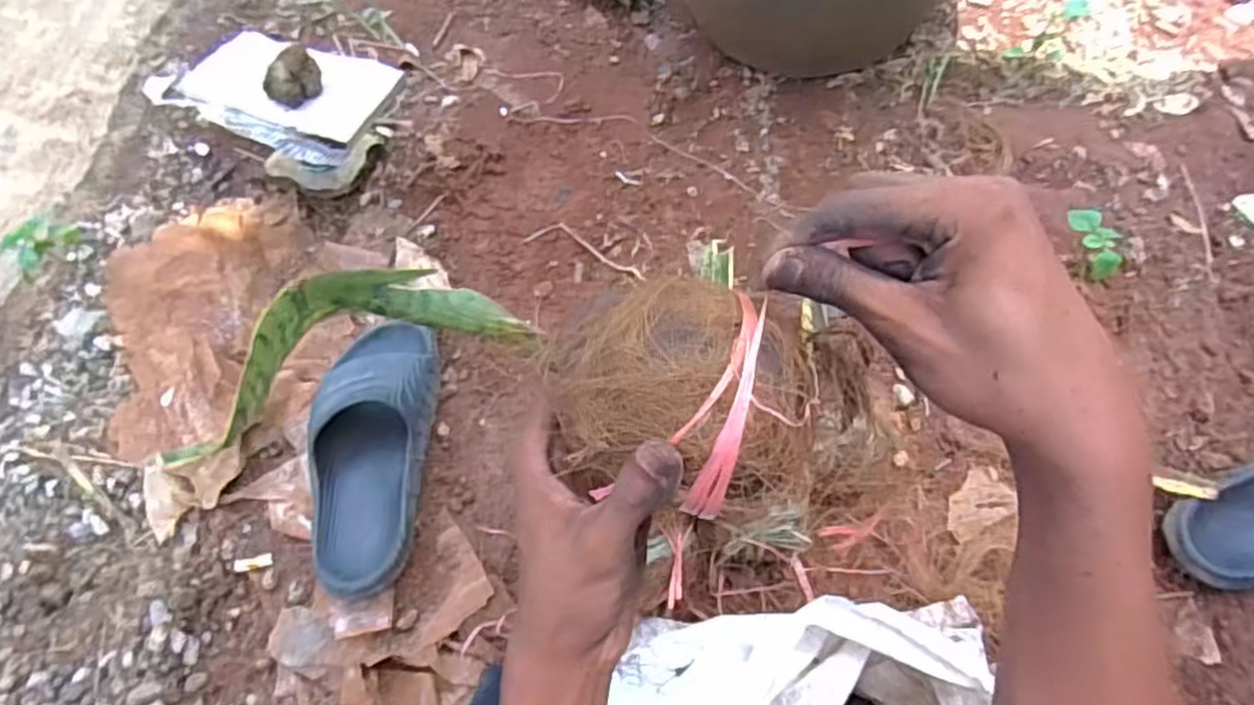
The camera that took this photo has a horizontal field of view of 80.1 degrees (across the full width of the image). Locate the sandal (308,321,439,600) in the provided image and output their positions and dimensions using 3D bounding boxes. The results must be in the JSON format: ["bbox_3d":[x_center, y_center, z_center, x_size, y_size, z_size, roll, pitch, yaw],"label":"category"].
[{"bbox_3d":[-0.245,0.089,0.720,0.113,0.073,0.283,-4,61,0],"label":"sandal"}]

